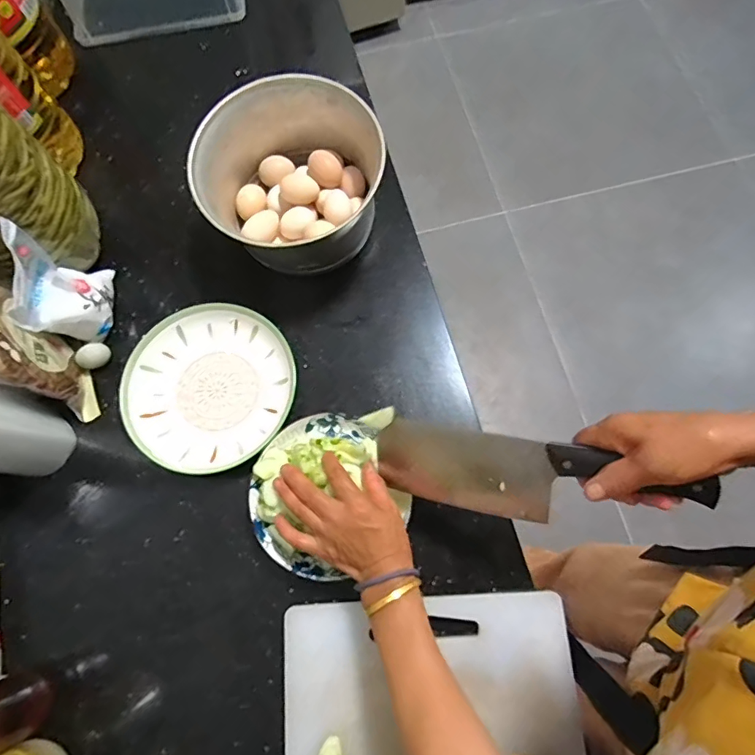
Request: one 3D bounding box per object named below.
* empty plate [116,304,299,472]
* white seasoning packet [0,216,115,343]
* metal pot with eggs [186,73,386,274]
[{"bbox_3d":[-0.200,0.011,0.583,0.200,0.029,0.192,-1,75,2],"label":"empty plate"},{"bbox_3d":[-0.365,-0.104,0.560,0.061,0.124,0.098,-3,74,1],"label":"white seasoning packet"},{"bbox_3d":[-0.104,-0.236,0.598,0.212,0.133,0.195,-1,75,2],"label":"metal pot with eggs"}]

